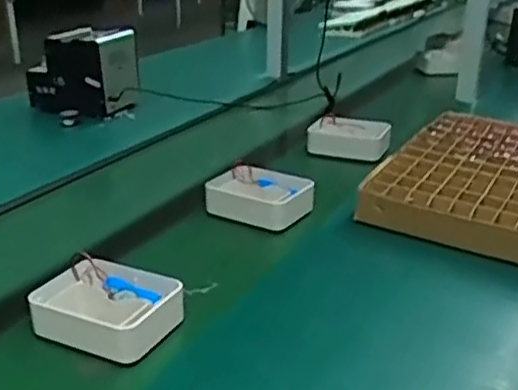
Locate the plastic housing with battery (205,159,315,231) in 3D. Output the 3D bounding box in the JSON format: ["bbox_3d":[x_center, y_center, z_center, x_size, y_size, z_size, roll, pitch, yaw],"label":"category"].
[{"bbox_3d":[0.001,0.004,0.960,0.140,0.049,0.099,11,24,22],"label":"plastic housing with battery"}]

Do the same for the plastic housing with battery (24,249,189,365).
[{"bbox_3d":[-0.153,0.113,0.690,0.136,0.047,0.097,11,24,22],"label":"plastic housing with battery"}]

